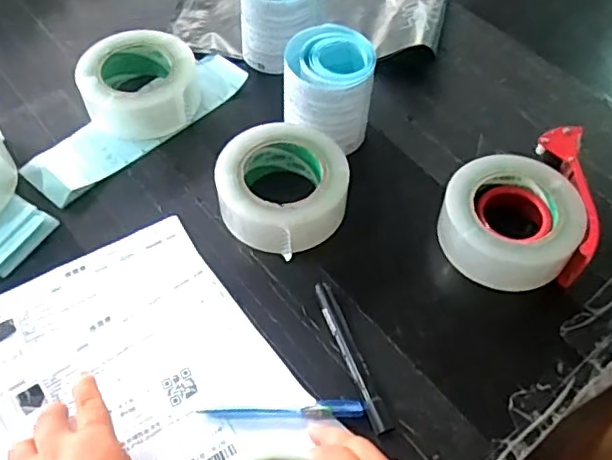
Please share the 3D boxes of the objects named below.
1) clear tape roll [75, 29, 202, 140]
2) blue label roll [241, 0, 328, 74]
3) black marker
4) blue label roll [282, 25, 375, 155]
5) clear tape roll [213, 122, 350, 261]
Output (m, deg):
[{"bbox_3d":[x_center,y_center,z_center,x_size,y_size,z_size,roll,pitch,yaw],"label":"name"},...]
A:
[{"bbox_3d":[-0.180,-0.158,0.655,0.123,0.065,0.102,-11,56,-9],"label":"clear tape roll"},{"bbox_3d":[-0.027,-0.255,0.698,0.096,0.103,0.120,-2,55,-4],"label":"blue label roll"},{"bbox_3d":[0.038,0.105,0.508,0.016,0.012,0.137,-17,57,-13],"label":"black marker"},{"bbox_3d":[0.023,-0.136,0.619,0.089,0.105,0.104,6,55,2],"label":"blue label roll"},{"bbox_3d":[-0.023,-0.042,0.582,0.118,0.056,0.117,1,55,-1],"label":"clear tape roll"}]

